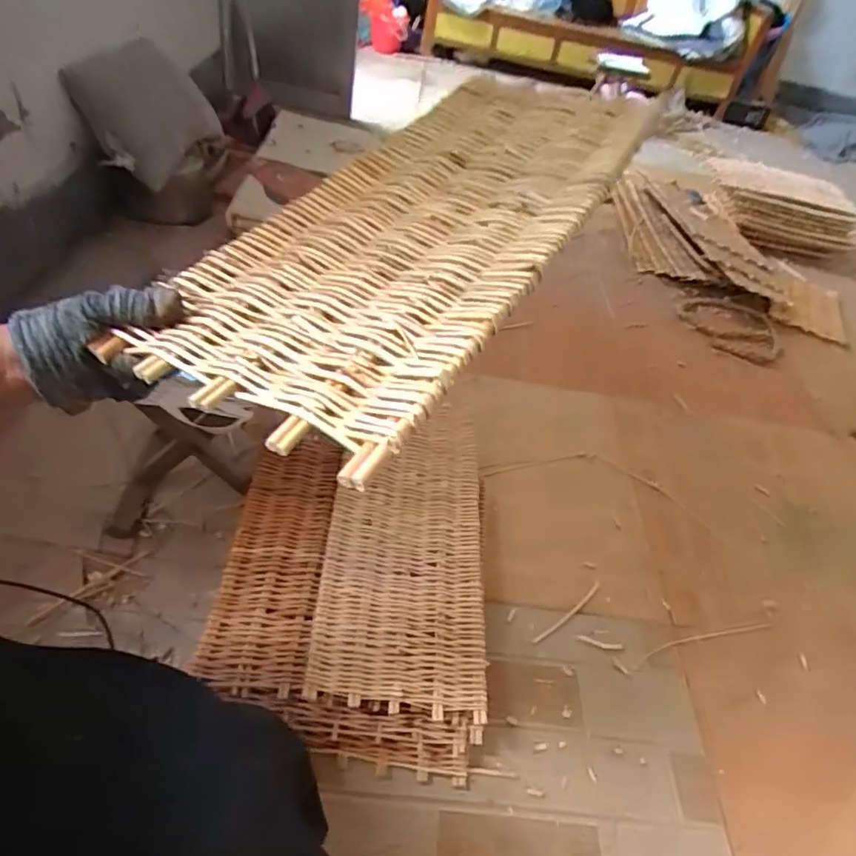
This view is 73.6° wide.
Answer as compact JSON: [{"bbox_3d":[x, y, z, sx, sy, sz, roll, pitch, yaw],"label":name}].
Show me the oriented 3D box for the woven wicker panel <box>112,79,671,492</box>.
[{"bbox_3d":[0.007,-0.188,0.480,0.238,0.023,0.544,23,53,15],"label":"woven wicker panel"}]

